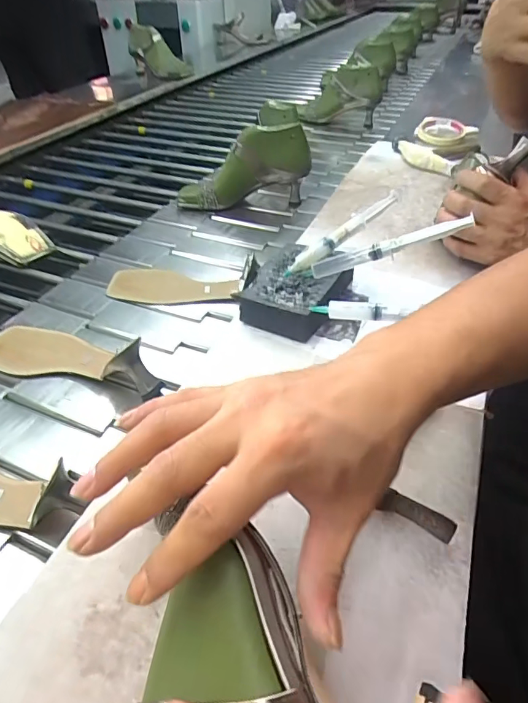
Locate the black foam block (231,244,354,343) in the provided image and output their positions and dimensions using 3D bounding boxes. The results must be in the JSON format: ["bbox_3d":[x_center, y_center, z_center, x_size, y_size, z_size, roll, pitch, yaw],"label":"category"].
[{"bbox_3d":[0.035,-0.066,0.496,0.091,0.038,0.118,18,42,18],"label":"black foam block"}]

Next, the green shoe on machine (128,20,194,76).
[{"bbox_3d":[-0.341,-0.963,1.504,0.221,0.108,0.076,34,42,-9],"label":"green shoe on machine"}]

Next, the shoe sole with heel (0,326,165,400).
[{"bbox_3d":[-0.210,-0.006,0.506,0.232,0.054,0.075,13,41,13],"label":"shoe sole with heel"}]

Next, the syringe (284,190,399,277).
[{"bbox_3d":[0.084,-0.123,0.495,0.142,0.020,0.018,-35,45,-1],"label":"syringe"}]

